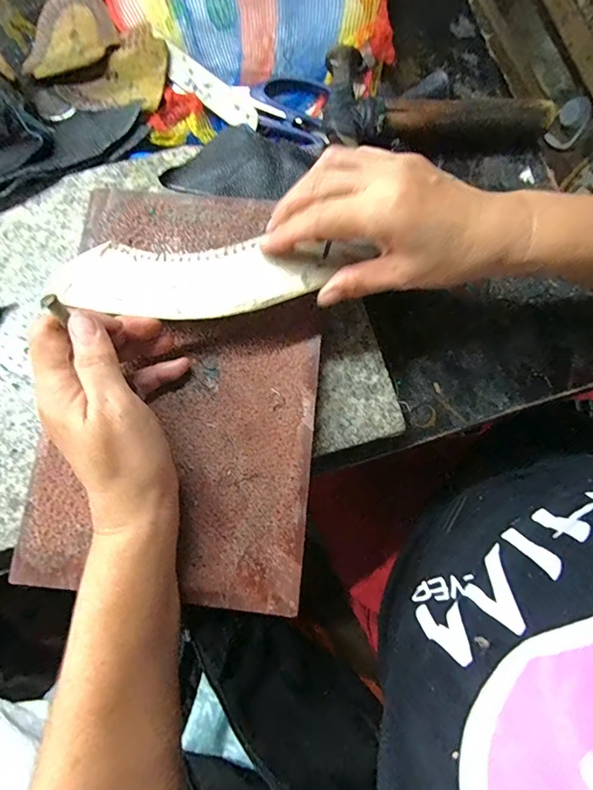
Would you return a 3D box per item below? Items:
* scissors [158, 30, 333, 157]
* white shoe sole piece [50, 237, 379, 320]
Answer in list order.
[{"bbox_3d":[-0.042,-0.257,0.362,0.161,0.016,0.065,26,80,5],"label":"scissors"},{"bbox_3d":[-0.062,-0.076,0.283,0.208,0.021,0.058,-1,78,8],"label":"white shoe sole piece"}]

